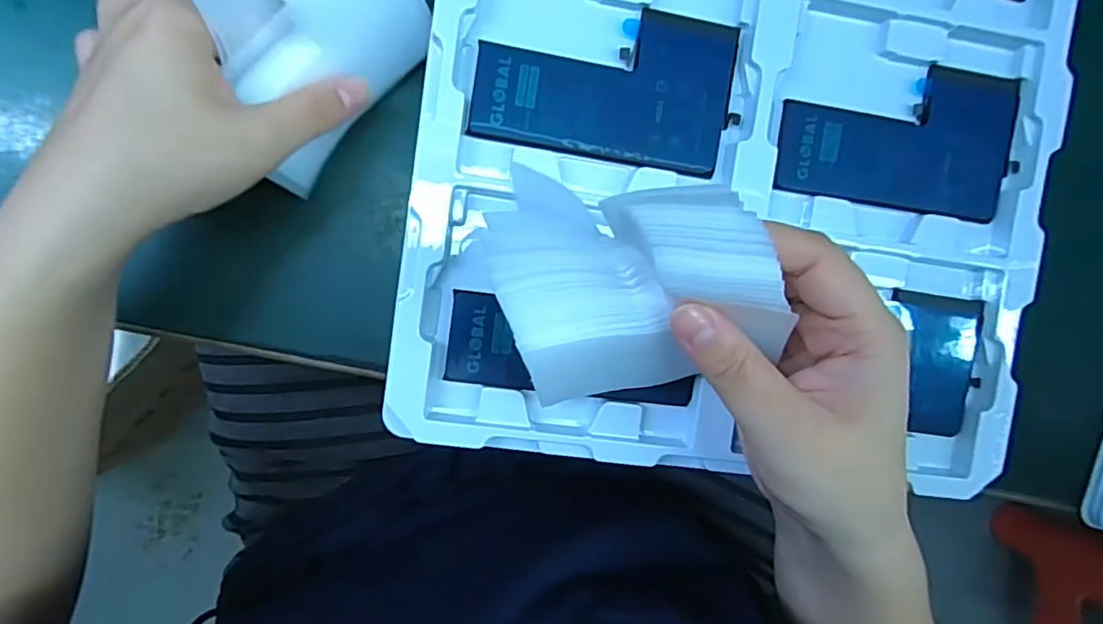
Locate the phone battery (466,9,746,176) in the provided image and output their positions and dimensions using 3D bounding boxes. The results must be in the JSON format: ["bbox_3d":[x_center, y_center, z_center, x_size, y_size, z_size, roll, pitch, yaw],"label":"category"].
[{"bbox_3d":[0.024,-0.098,0.263,0.109,0.007,0.065,9,91,-7],"label":"phone battery"}]

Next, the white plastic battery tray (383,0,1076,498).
[{"bbox_3d":[0.089,-0.088,0.268,0.275,0.035,0.312,7,91,-7],"label":"white plastic battery tray"}]

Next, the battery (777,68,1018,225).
[{"bbox_3d":[0.158,-0.080,0.281,0.111,0.010,0.065,4,98,-12],"label":"battery"}]

